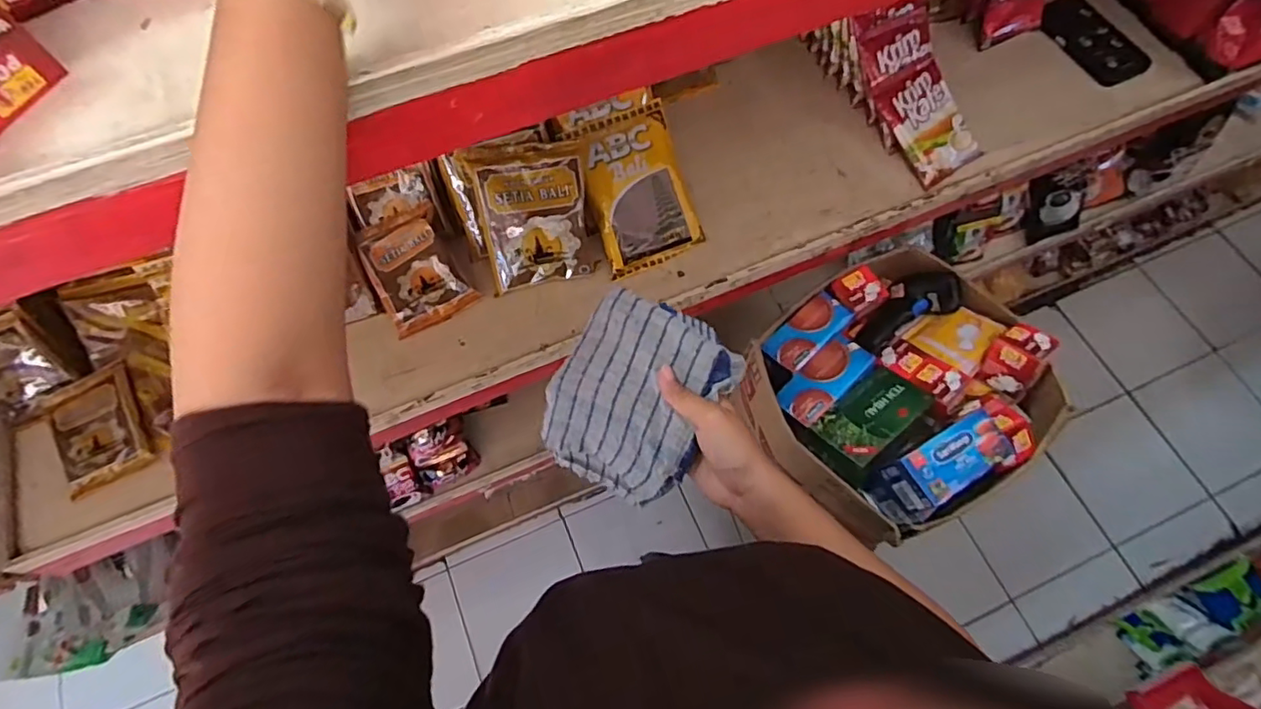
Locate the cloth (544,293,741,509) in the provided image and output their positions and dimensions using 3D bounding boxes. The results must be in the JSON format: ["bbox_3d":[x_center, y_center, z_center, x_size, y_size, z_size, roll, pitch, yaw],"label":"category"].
[{"bbox_3d":[0.000,0.043,0.487,0.126,0.057,0.167,30,105,9],"label":"cloth"}]

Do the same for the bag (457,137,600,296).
[{"bbox_3d":[-0.110,-0.158,0.676,0.126,0.029,0.155,-12,107,0],"label":"bag"}]

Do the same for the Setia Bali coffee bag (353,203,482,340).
[{"bbox_3d":[-0.257,-0.102,0.704,0.101,0.021,0.136,-26,86,-1],"label":"Setia Bali coffee bag"}]

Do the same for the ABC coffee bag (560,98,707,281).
[{"bbox_3d":[0.009,-0.197,0.704,0.120,0.028,0.176,-23,101,-10],"label":"ABC coffee bag"}]

